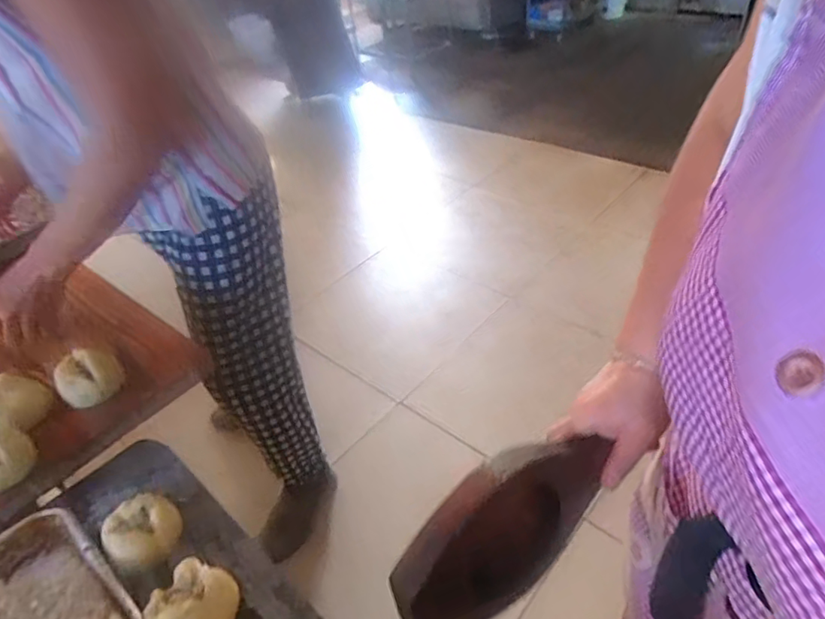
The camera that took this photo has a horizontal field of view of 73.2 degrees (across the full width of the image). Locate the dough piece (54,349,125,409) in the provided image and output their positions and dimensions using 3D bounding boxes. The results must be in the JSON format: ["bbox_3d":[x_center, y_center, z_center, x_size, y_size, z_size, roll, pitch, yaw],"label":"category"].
[{"bbox_3d":[-0.413,0.086,0.707,0.072,0.042,0.072,-34,74,-29],"label":"dough piece"}]

